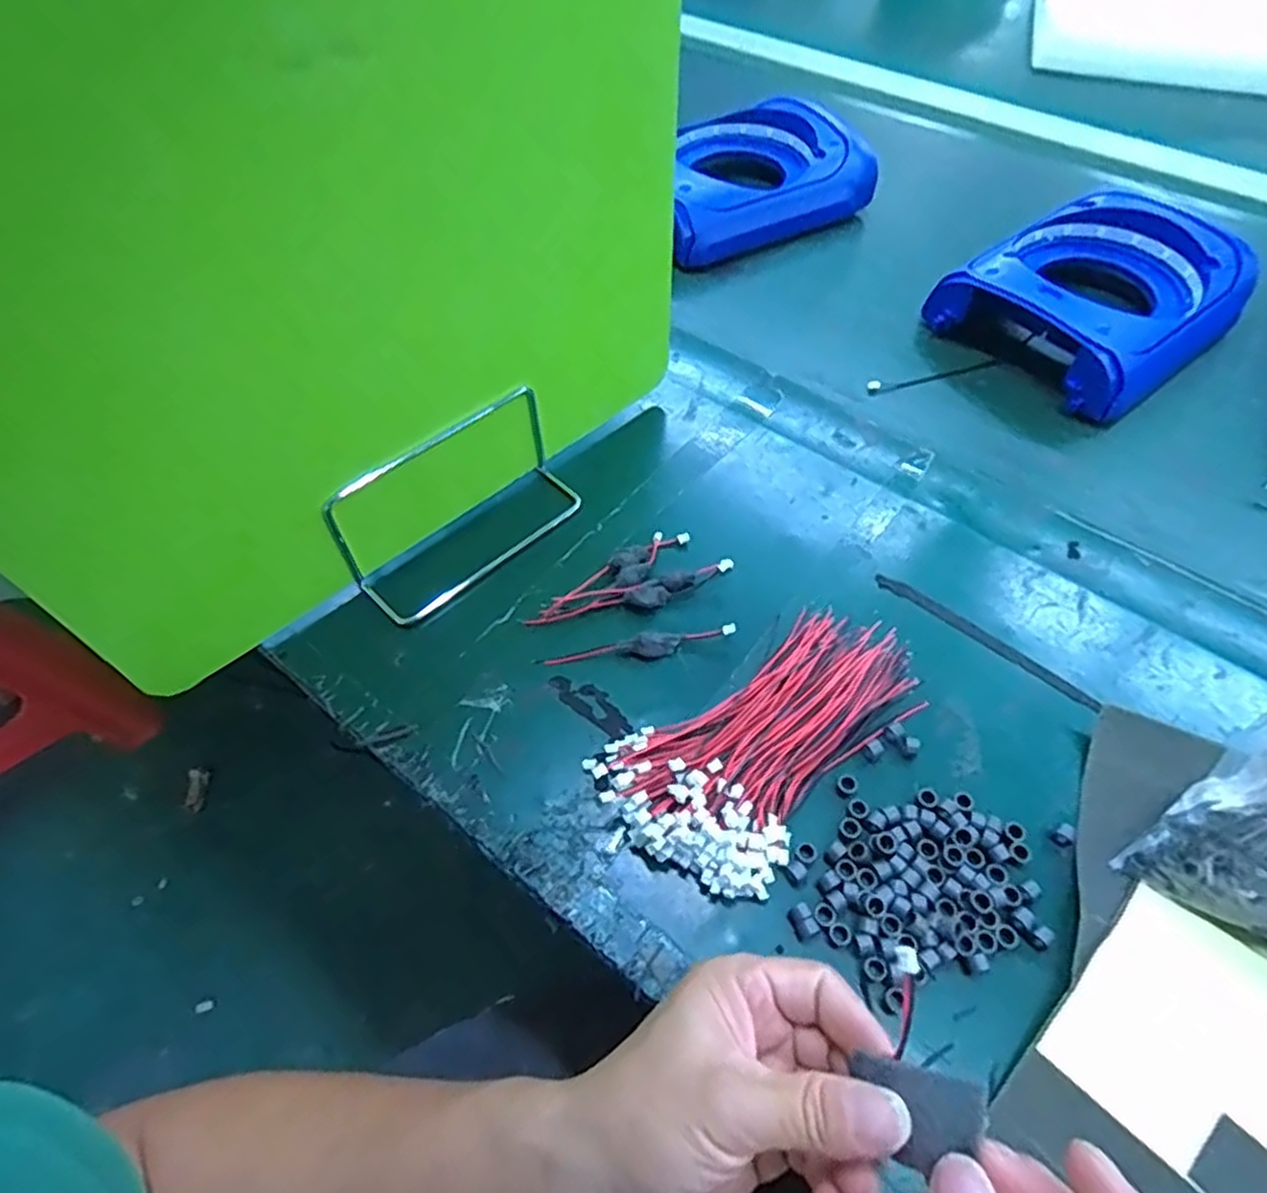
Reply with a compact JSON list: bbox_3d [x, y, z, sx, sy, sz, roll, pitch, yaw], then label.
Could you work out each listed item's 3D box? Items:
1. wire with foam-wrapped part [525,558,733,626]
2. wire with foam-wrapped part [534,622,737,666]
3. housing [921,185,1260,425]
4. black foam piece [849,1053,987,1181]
[{"bbox_3d":[0.001,0.001,0.454,0.133,0.012,0.018,-16,58,-11],"label":"wire with foam-wrapped part"},{"bbox_3d":[0.002,0.030,0.433,0.118,0.013,0.014,-9,57,-6],"label":"wire with foam-wrapped part"},{"bbox_3d":[0.376,-0.245,0.589,0.214,0.065,0.168,-34,61,-19],"label":"housing"},{"bbox_3d":[0.087,0.159,0.223,0.037,0.006,0.026,1,52,24],"label":"black foam piece"}]

